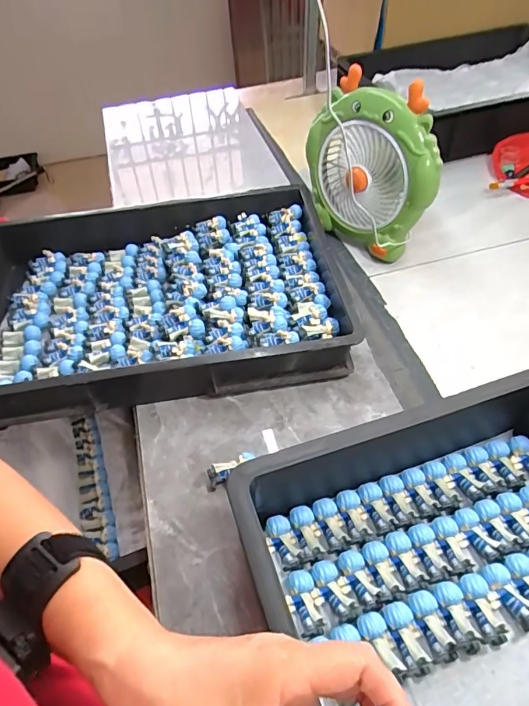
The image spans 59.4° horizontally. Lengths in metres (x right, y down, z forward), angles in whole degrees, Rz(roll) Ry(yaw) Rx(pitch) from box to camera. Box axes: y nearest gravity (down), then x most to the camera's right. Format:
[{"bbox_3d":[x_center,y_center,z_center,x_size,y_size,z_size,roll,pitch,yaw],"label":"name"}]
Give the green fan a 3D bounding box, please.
[{"bbox_3d":[0.188,-0.322,0.852,0.093,0.275,0.259,-30,53,-20],"label":"green fan"}]

